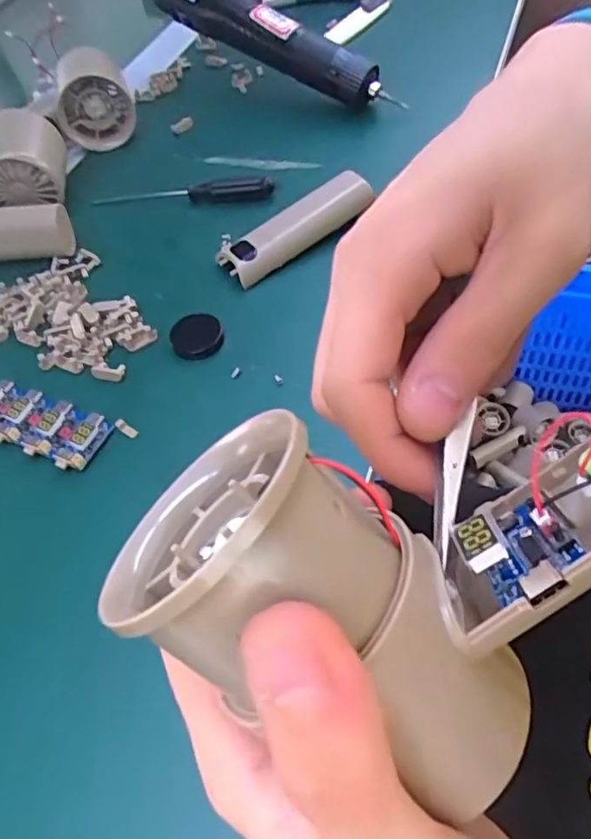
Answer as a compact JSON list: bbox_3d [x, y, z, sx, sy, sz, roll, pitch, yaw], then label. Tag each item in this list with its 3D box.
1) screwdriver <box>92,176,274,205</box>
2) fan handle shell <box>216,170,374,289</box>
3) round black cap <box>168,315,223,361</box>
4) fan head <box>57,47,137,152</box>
[{"bbox_3d":[-0.082,-0.163,0.421,0.133,0.011,0.015,-2,53,7],"label":"screwdriver"},{"bbox_3d":[0.001,-0.122,0.370,0.104,0.021,0.028,-31,55,-14],"label":"fan handle shell"},{"bbox_3d":[-0.057,-0.048,0.335,0.029,0.004,0.032,-21,54,-7],"label":"round black cap"},{"bbox_3d":[-0.162,-0.255,0.468,0.056,0.053,0.049,-21,54,-7],"label":"fan head"}]

